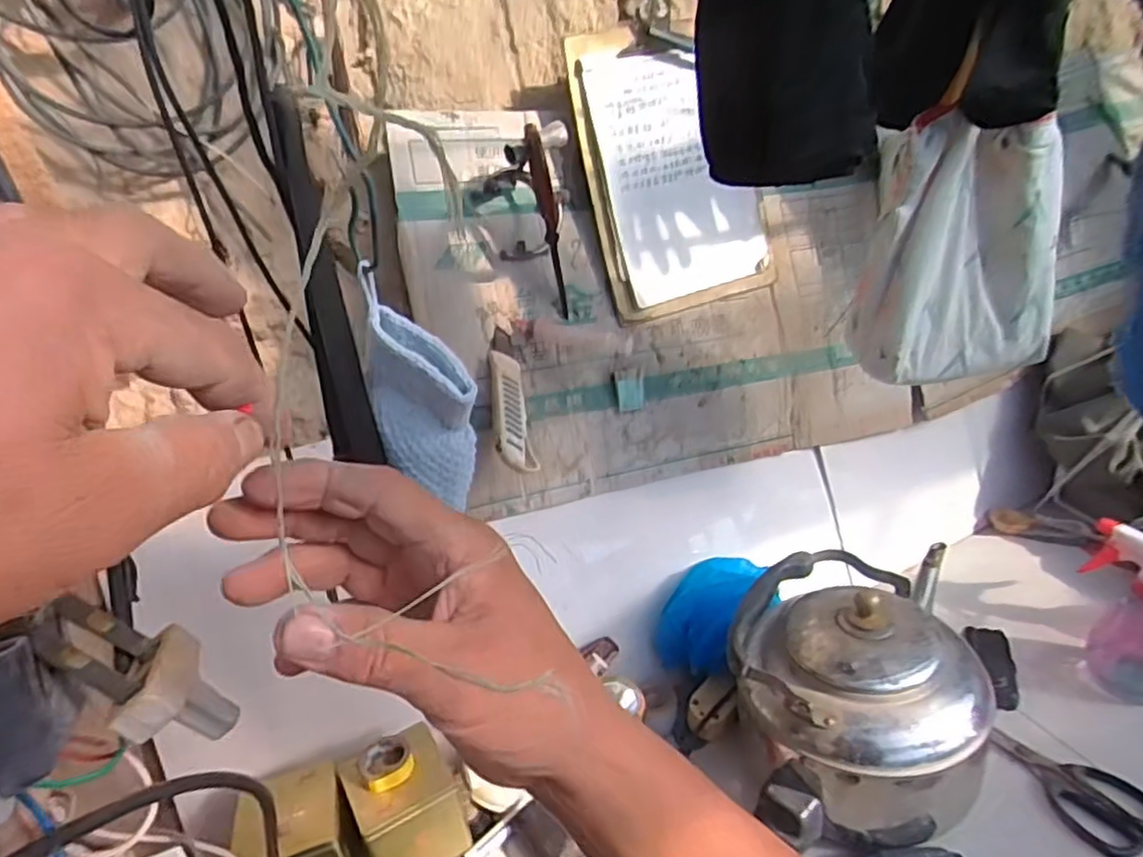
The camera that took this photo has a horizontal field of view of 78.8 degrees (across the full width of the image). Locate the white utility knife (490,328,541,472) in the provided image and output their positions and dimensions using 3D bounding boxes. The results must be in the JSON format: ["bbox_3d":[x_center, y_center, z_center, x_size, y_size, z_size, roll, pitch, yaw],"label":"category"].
[{"bbox_3d":[-0.065,-0.033,0.729,0.037,0.027,0.157,-8,70,-5],"label":"white utility knife"}]

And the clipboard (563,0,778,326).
[{"bbox_3d":[0.122,-0.306,0.800,0.222,0.325,0.023,-20,15,-21],"label":"clipboard"}]

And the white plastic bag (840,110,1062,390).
[{"bbox_3d":[0.340,-0.150,0.607,0.170,0.210,0.068,-12,29,-12],"label":"white plastic bag"}]

